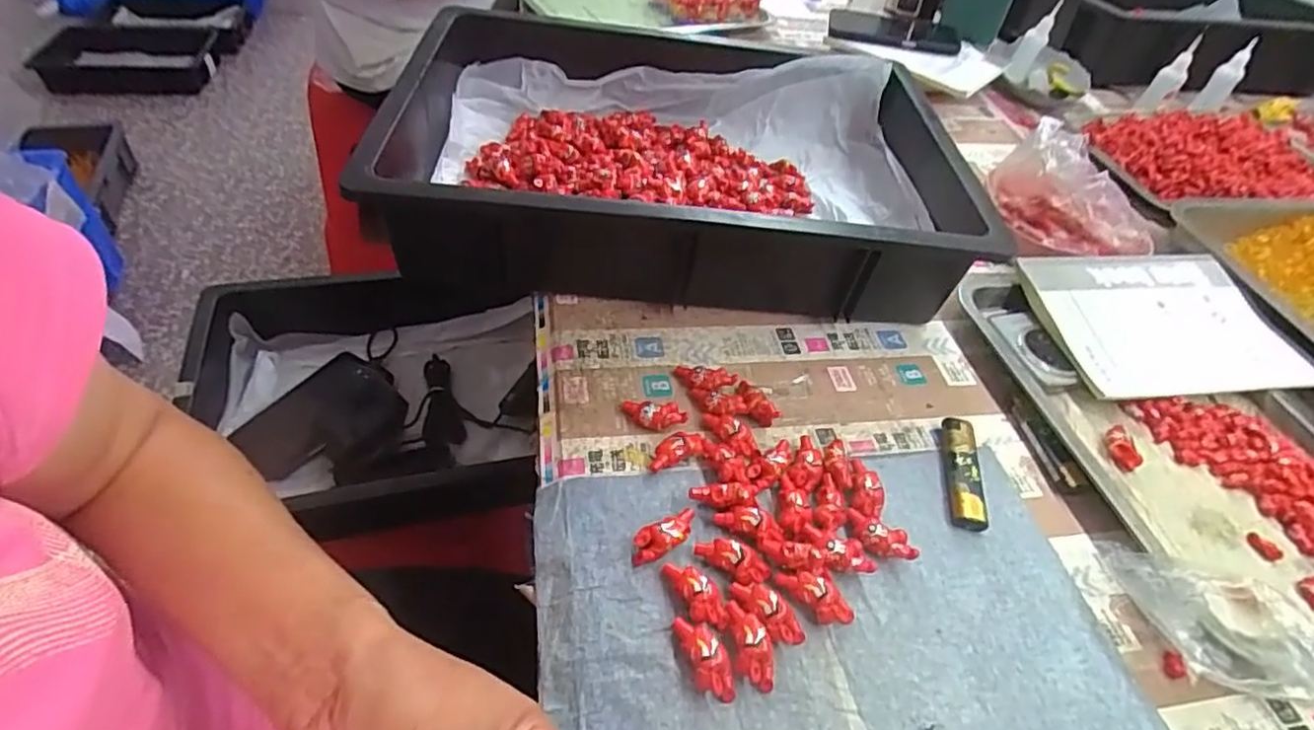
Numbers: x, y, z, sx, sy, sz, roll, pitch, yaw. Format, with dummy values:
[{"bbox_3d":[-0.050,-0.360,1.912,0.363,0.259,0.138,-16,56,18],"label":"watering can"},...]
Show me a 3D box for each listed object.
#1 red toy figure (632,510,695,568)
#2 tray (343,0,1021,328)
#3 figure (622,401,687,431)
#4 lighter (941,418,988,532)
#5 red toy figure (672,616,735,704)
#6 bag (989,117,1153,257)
[{"bbox_3d":[0.005,0.094,0.352,0.041,0.013,0.016,-21,53,-22],"label":"red toy figure"},{"bbox_3d":[0.013,-0.193,0.560,0.457,0.098,0.348,2,47,-3],"label":"tray"},{"bbox_3d":[-0.002,0.032,0.412,0.042,0.013,0.016,10,47,4],"label":"figure"},{"bbox_3d":[0.196,0.066,0.410,0.021,0.012,0.082,11,48,5],"label":"lighter"},{"bbox_3d":[0.024,0.142,0.312,0.018,0.012,0.041,-15,51,-18],"label":"red toy figure"},{"bbox_3d":[0.359,-0.144,0.544,0.142,0.093,0.080,29,52,20],"label":"bag"}]

